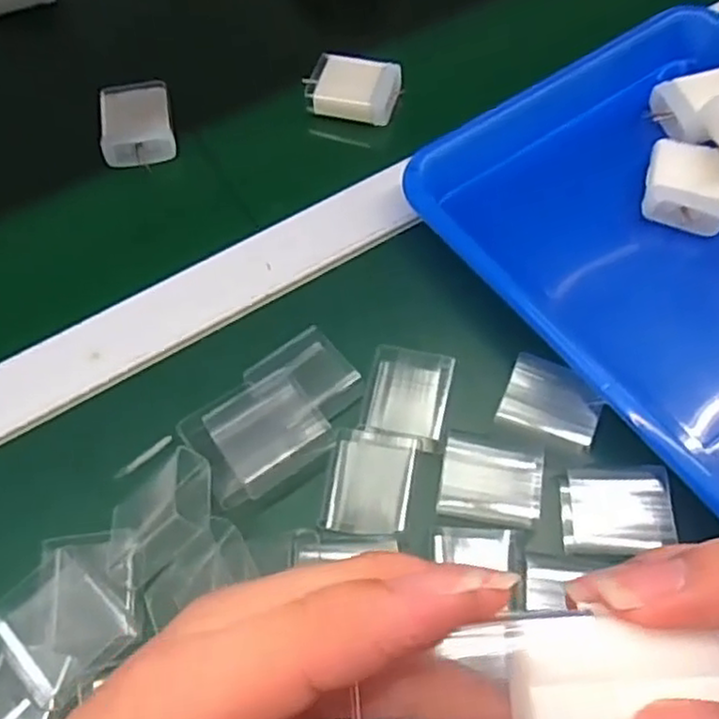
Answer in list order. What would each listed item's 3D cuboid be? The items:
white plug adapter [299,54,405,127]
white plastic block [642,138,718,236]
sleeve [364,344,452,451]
[{"bbox_3d":[-0.004,-0.169,0.444,0.056,0.020,0.042,12,62,8],"label":"white plug adapter"},{"bbox_3d":[0.182,-0.098,0.393,0.043,0.023,0.051,14,62,9],"label":"white plastic block"},{"bbox_3d":[0.023,0.017,0.338,0.037,0.010,0.045,10,62,7],"label":"sleeve"}]

